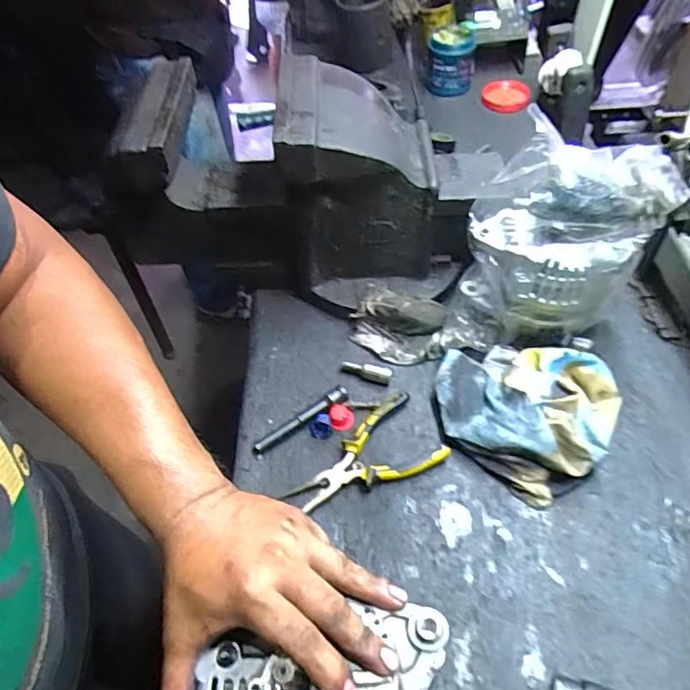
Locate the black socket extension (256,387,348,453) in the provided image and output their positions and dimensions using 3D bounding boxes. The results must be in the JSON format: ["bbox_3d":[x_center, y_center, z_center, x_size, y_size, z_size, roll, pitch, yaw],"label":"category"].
[{"bbox_3d":[-0.053,0.091,0.670,0.131,0.018,0.020,-31,56,-19],"label":"black socket extension"}]

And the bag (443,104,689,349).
[{"bbox_3d":[0.241,-0.118,0.625,0.211,0.260,0.140,14,55,13],"label":"bag"}]

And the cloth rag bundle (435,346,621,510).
[{"bbox_3d":[0.211,0.062,0.649,0.202,0.067,0.188,34,62,27],"label":"cloth rag bundle"}]

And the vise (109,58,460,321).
[{"bbox_3d":[-0.088,-0.197,0.731,0.507,0.272,0.207,1,53,4],"label":"vise"}]

